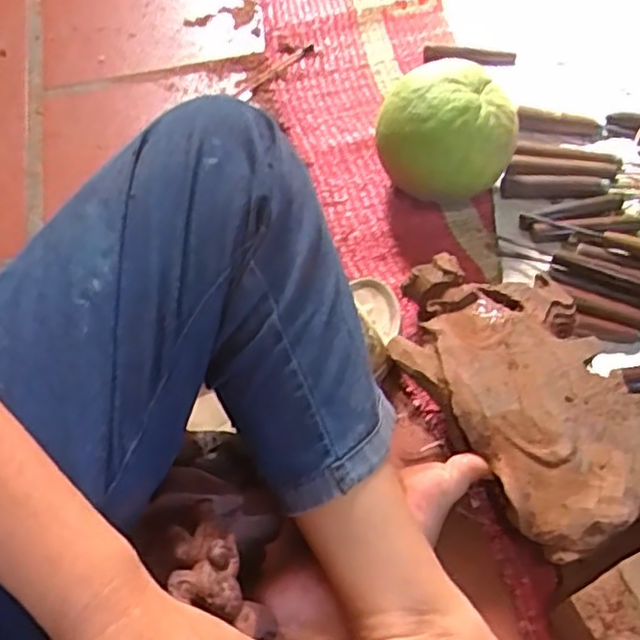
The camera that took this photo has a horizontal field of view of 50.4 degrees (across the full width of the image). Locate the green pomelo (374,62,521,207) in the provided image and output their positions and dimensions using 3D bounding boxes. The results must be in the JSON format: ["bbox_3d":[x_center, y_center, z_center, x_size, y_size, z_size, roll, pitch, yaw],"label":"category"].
[{"bbox_3d":[0.127,-0.175,0.688,0.112,0.130,0.114,-1,56,1],"label":"green pomelo"}]

